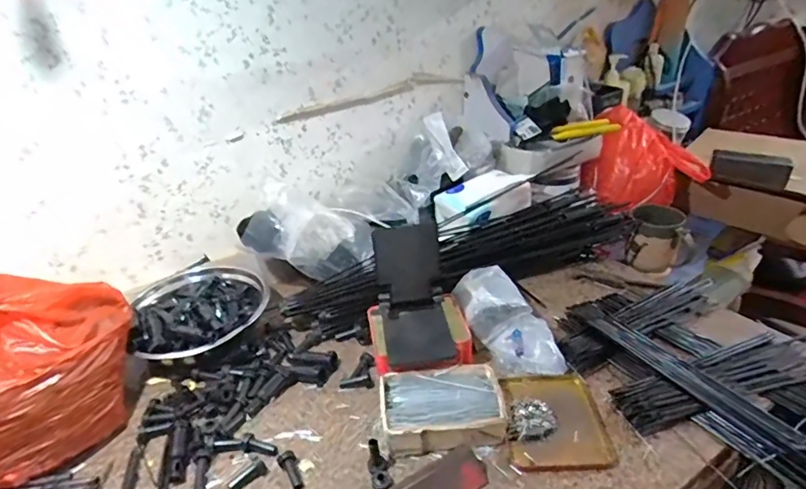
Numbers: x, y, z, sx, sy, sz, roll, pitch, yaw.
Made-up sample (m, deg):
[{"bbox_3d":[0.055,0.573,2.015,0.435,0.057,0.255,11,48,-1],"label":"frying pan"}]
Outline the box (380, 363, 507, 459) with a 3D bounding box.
[{"bbox_3d":[0.043,0.178,0.541,0.126,0.035,0.089,-8,30,-4],"label":"box"}]

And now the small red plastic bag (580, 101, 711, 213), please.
[{"bbox_3d":[0.463,-0.160,0.968,0.209,0.161,0.110,6,32,19],"label":"small red plastic bag"}]

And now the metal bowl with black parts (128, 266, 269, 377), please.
[{"bbox_3d":[-0.274,0.094,0.690,0.165,0.075,0.170,-4,30,2],"label":"metal bowl with black parts"}]

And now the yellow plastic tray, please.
[{"bbox_3d":[0.162,0.184,0.537,0.101,0.012,0.119,-4,30,2],"label":"yellow plastic tray"}]

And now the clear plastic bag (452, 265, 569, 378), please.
[{"bbox_3d":[0.135,0.097,0.651,0.094,0.044,0.184,-16,48,-17],"label":"clear plastic bag"}]

